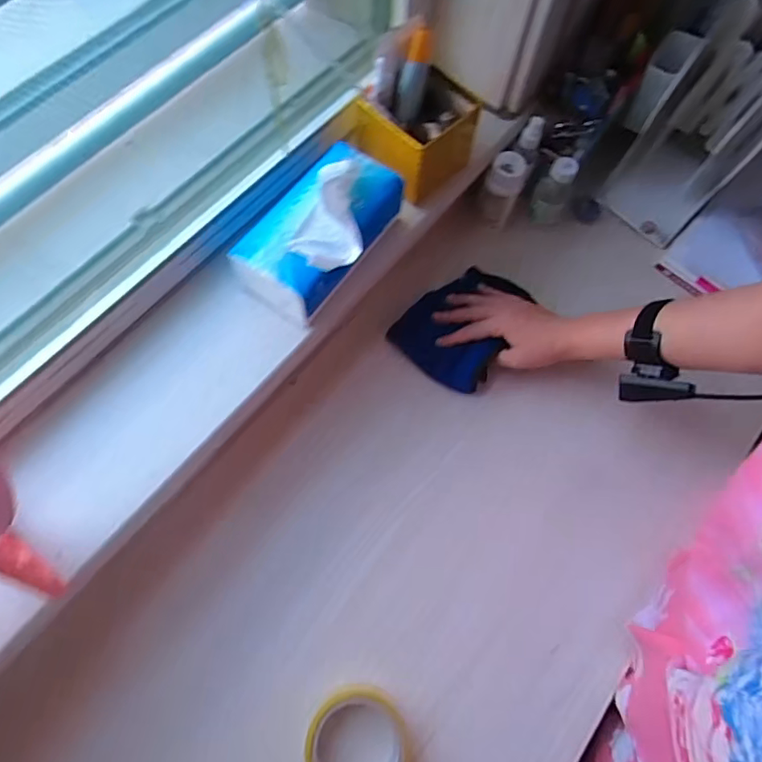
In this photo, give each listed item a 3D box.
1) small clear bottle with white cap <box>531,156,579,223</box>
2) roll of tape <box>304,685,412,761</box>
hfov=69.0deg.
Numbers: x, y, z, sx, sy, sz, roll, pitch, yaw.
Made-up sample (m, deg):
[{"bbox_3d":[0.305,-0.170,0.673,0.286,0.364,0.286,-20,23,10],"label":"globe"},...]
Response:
[{"bbox_3d":[0.235,-0.259,0.753,0.043,0.095,0.047,1,69,-2],"label":"small clear bottle with white cap"},{"bbox_3d":[-0.022,0.350,0.537,0.098,0.052,0.099,1,69,-2],"label":"roll of tape"}]

